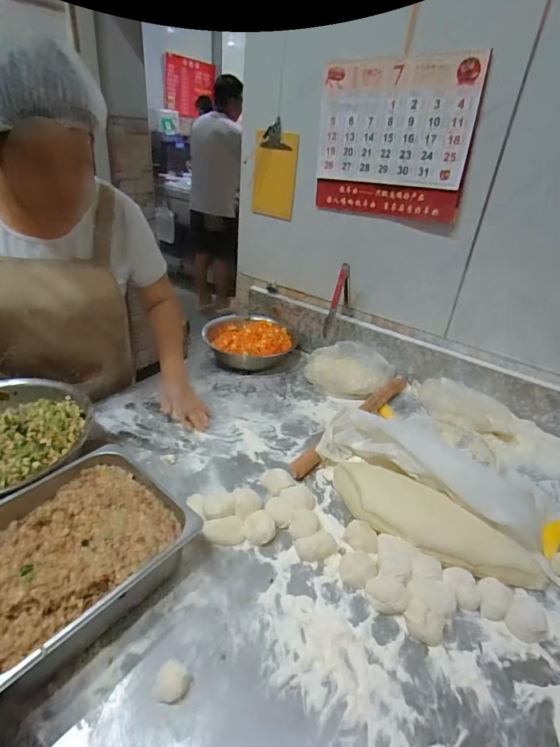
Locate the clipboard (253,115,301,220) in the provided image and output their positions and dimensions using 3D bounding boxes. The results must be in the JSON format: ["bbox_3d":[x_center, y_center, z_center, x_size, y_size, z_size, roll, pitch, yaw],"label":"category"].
[{"bbox_3d":[-0.014,-0.547,1.146,0.136,0.223,0.012,23,35,26],"label":"clipboard"}]

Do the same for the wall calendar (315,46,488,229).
[{"bbox_3d":[0.245,-0.521,0.938,0.366,0.308,0.016,25,36,29],"label":"wall calendar"}]

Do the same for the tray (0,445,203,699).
[{"bbox_3d":[-0.324,0.269,0.628,0.275,0.100,0.326,28,38,33],"label":"tray"}]

